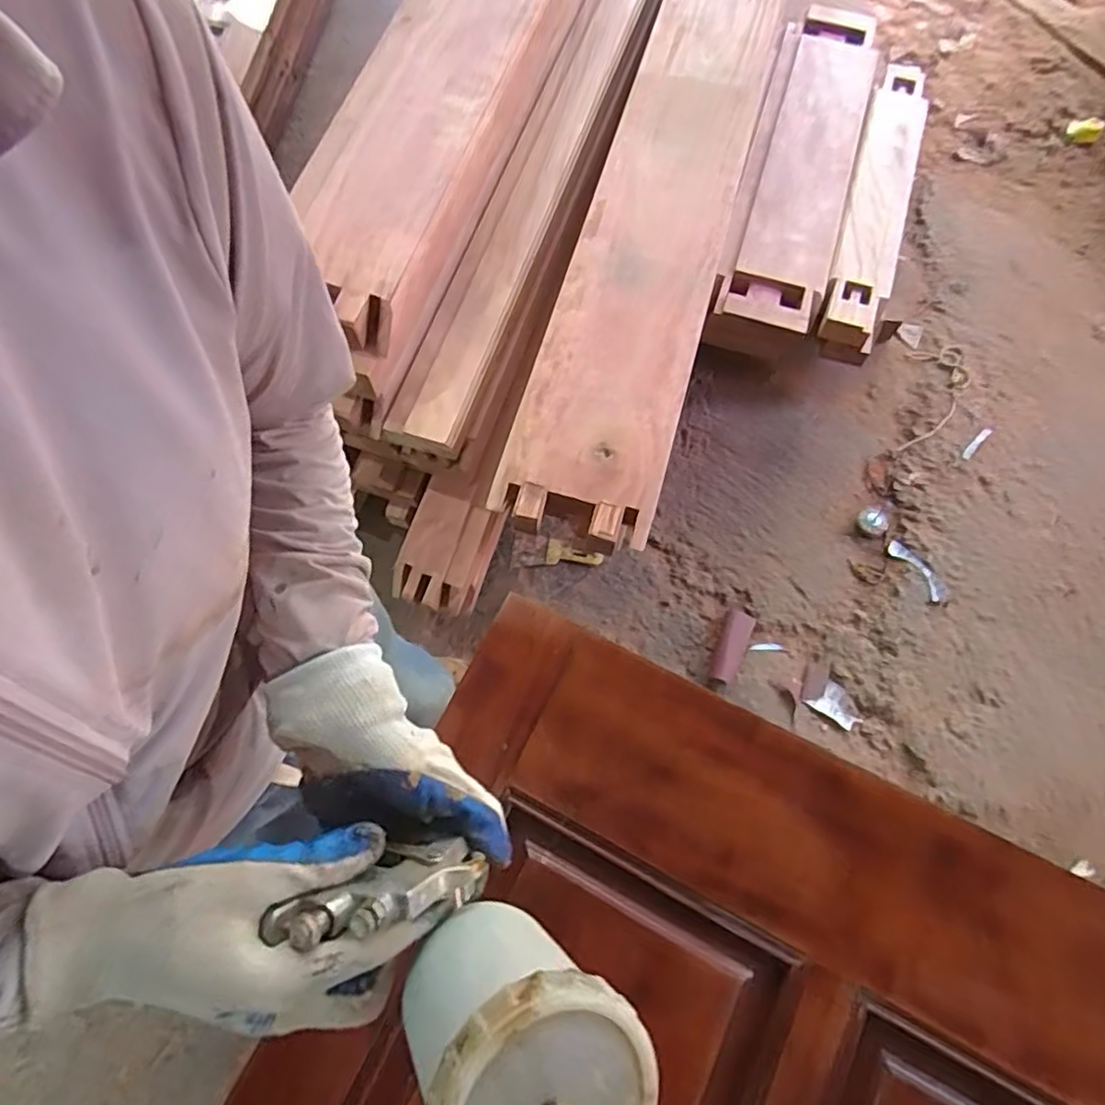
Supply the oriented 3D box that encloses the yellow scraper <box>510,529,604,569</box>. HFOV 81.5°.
[{"bbox_3d":[0.009,0.011,1.404,0.197,0.029,0.083,12,74,3],"label":"yellow scraper"}]

